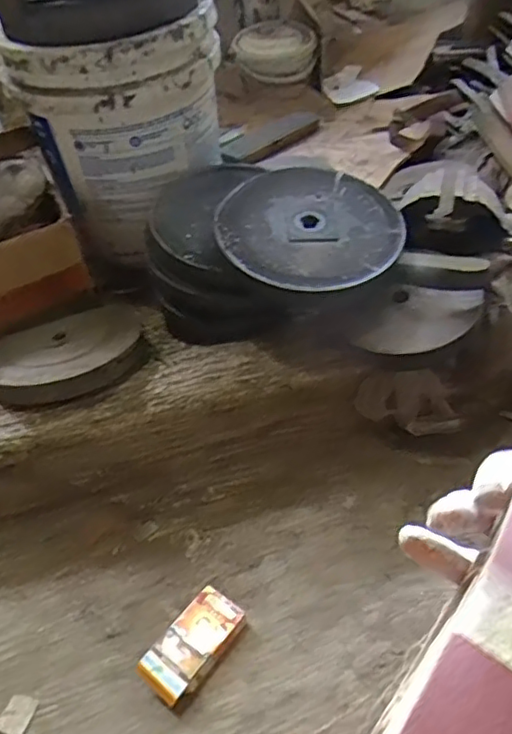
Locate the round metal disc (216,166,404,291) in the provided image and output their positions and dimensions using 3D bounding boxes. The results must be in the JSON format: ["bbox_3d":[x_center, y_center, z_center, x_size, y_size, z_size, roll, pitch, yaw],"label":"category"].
[{"bbox_3d":[0.065,-0.173,0.740,0.217,0.011,0.205,0,53,0],"label":"round metal disc"}]

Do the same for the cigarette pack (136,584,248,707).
[{"bbox_3d":[-0.062,0.273,0.601,0.054,0.023,0.106,29,55,31],"label":"cigarette pack"}]

